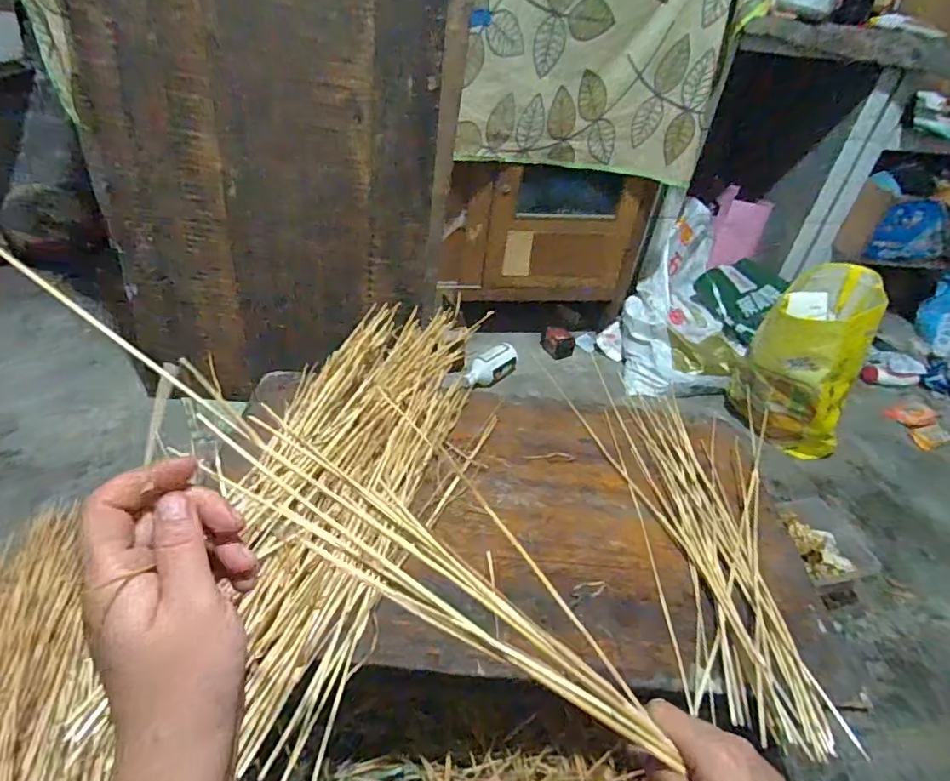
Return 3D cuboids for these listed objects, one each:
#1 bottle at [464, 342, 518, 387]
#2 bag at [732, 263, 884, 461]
[{"bbox_3d":[0.032,-0.059,1.362,0.175,0.062,0.065,-29,51,-36],"label":"bottle"},{"bbox_3d":[0.791,-0.062,1.294,0.252,0.384,0.277,26,43,21],"label":"bag"}]

